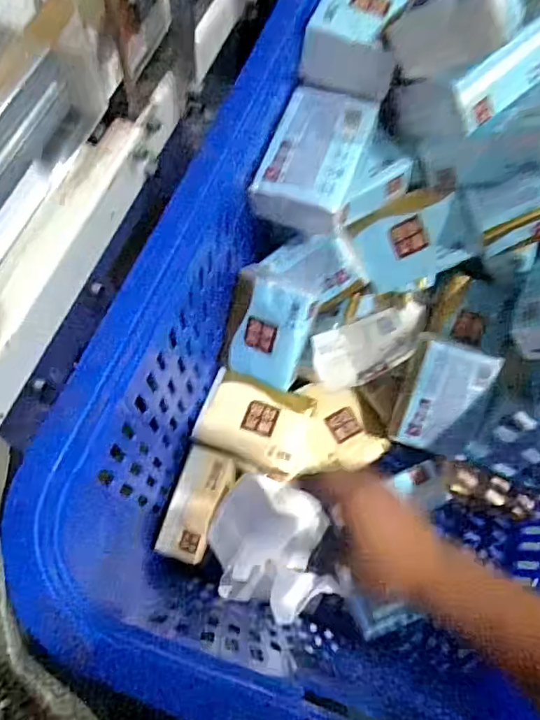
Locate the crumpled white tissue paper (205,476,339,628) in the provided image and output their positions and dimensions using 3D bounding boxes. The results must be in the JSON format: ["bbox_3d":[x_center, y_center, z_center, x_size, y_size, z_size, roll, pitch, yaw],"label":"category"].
[{"bbox_3d":[0.009,0.200,0.587,0.133,0.037,0.144,-4,84,-28],"label":"crumpled white tissue paper"}]

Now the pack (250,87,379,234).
[{"bbox_3d":[0.043,-0.195,0.518,0.085,0.044,0.131,21,70,5],"label":"pack"}]

